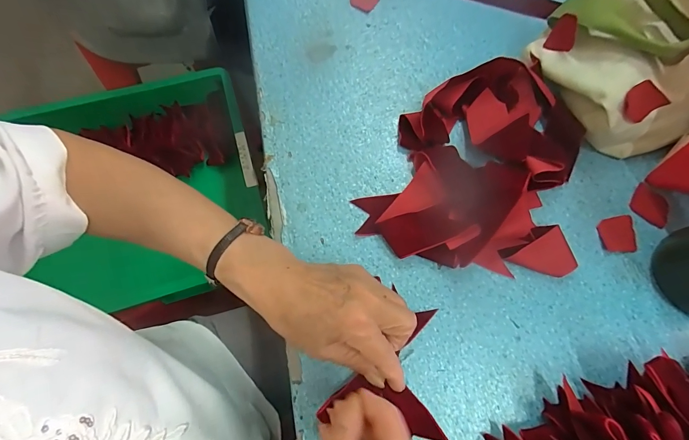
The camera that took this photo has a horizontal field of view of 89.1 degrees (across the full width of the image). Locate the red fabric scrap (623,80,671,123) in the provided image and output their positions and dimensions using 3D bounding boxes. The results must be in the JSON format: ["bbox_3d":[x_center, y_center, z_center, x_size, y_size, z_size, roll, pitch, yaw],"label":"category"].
[{"bbox_3d":[0.277,-0.108,0.326,0.035,0.031,0.004,34,25,-17],"label":"red fabric scrap"}]

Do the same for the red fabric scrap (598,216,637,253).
[{"bbox_3d":[0.264,0.014,0.337,0.034,0.004,0.036,-2,68,-2],"label":"red fabric scrap"}]

